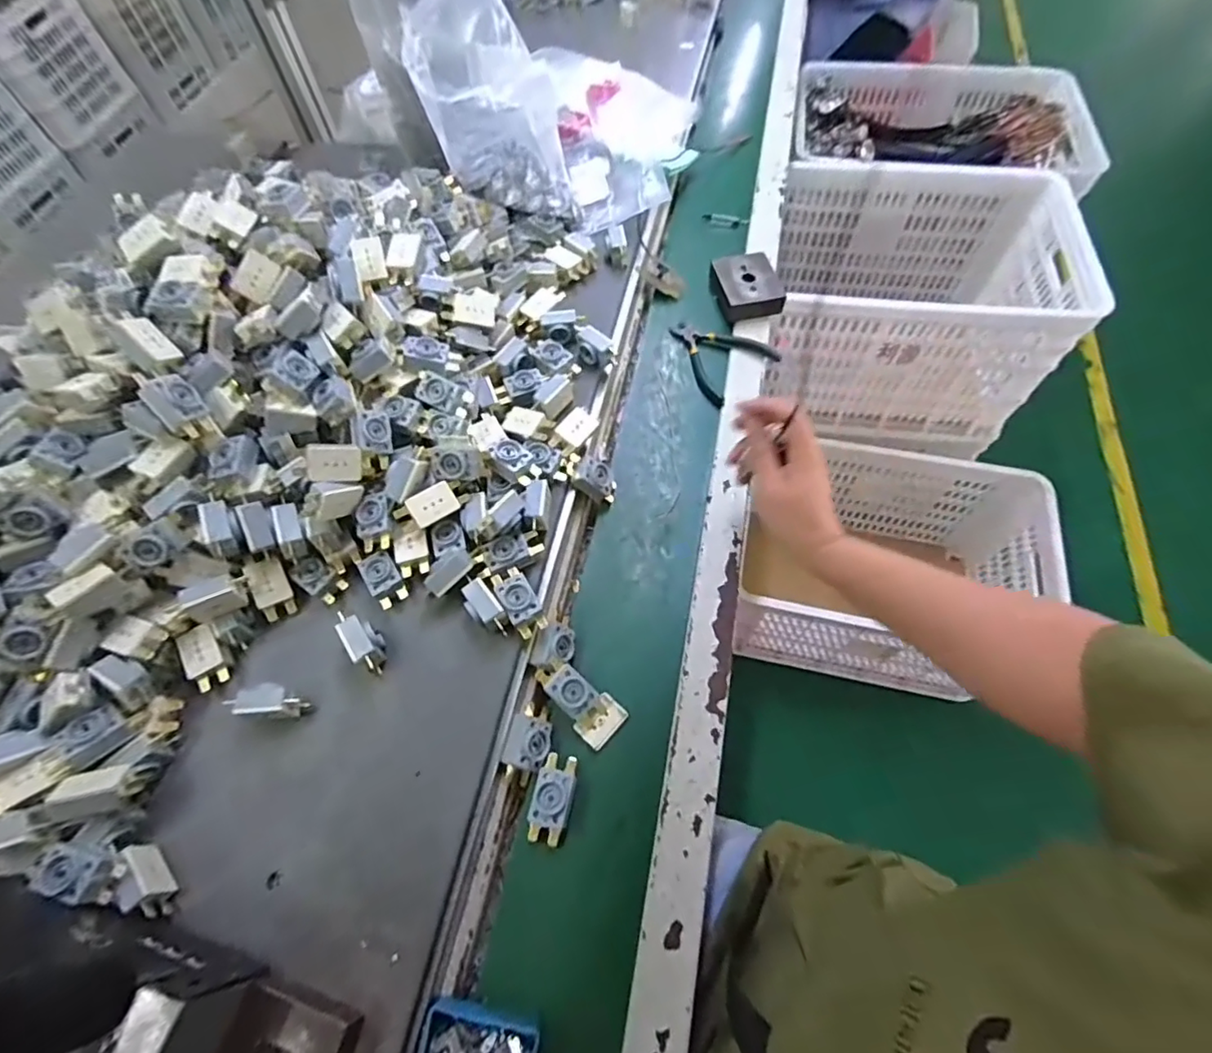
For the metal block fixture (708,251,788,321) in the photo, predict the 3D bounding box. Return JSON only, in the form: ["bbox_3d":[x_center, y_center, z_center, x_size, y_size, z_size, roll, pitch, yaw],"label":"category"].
[{"bbox_3d":[0.161,-0.277,0.656,0.067,0.029,0.074,-12,62,-4],"label":"metal block fixture"}]

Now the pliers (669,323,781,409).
[{"bbox_3d":[0.114,-0.189,0.625,0.093,0.008,0.114,-41,67,-18],"label":"pliers"}]

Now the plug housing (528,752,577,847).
[{"bbox_3d":[-0.039,0.200,0.419,0.029,0.017,0.059,9,62,7],"label":"plug housing"}]

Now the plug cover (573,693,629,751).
[{"bbox_3d":[-0.003,0.154,0.450,0.028,0.004,0.038,40,70,21],"label":"plug cover"}]

